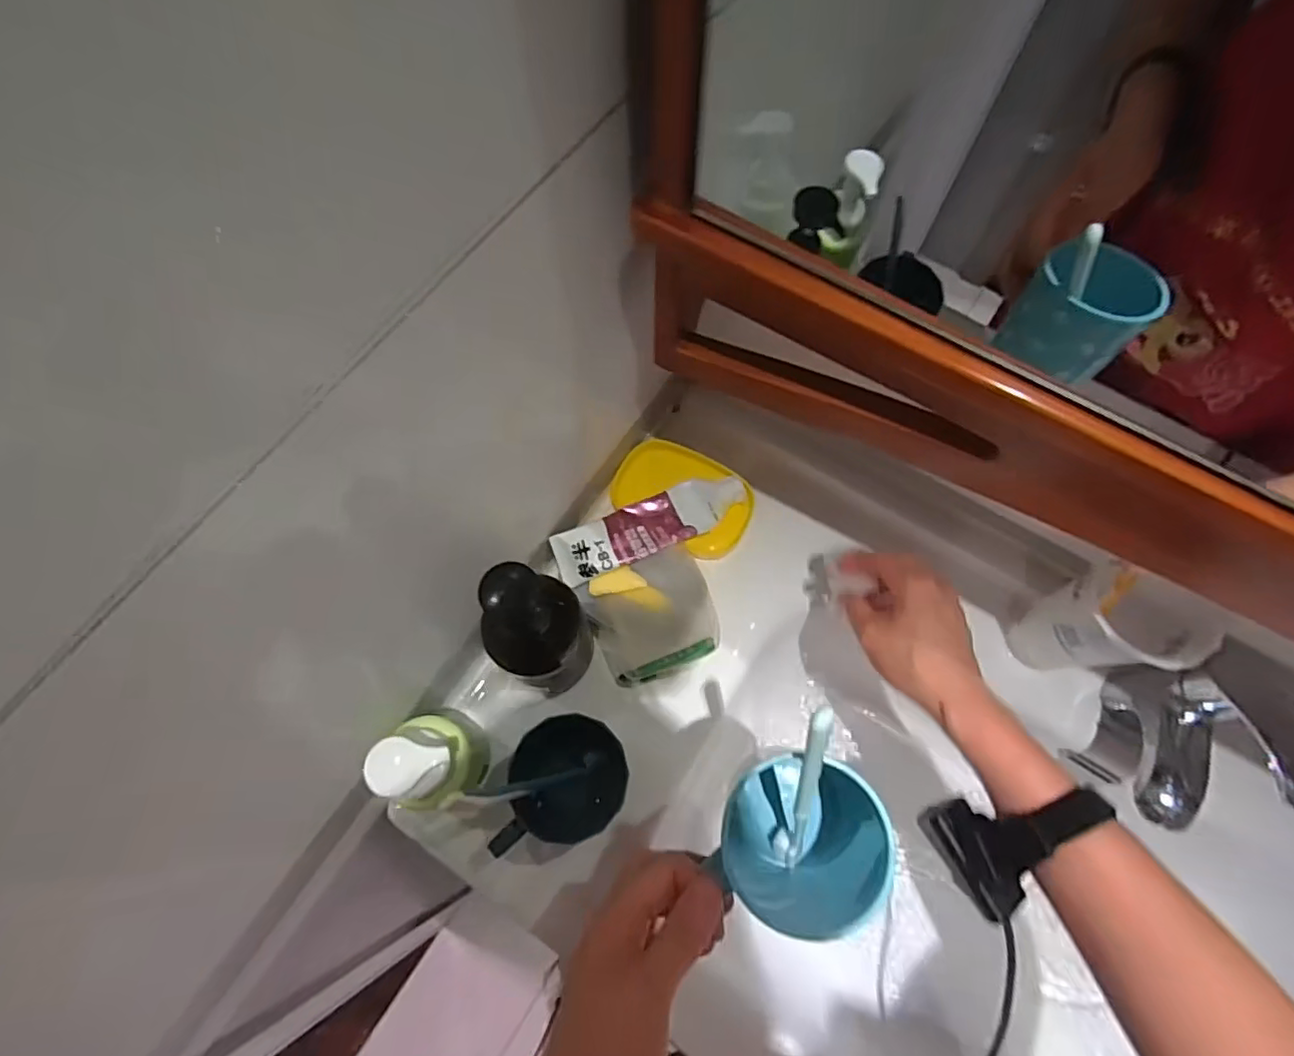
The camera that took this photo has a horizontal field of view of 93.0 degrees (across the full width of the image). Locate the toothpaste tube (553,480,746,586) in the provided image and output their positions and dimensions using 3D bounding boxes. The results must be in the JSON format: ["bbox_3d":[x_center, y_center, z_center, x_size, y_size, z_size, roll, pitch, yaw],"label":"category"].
[{"bbox_3d":[0.004,-0.005,0.575,0.186,0.041,0.054,-25,70,-8],"label":"toothpaste tube"}]

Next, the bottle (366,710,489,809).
[{"bbox_3d":[-0.156,0.171,0.460,0.057,0.174,0.055,-1,68,1],"label":"bottle"}]

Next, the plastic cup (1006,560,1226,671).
[{"bbox_3d":[0.359,0.088,0.495,0.078,0.151,0.067,3,68,3],"label":"plastic cup"}]

